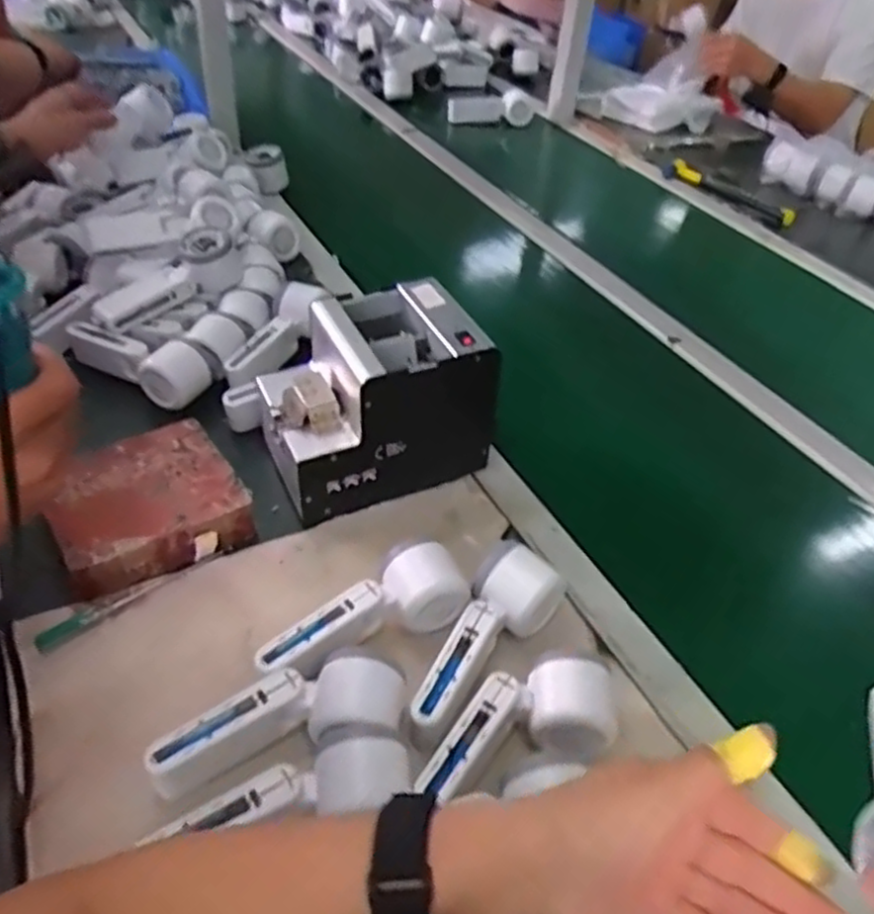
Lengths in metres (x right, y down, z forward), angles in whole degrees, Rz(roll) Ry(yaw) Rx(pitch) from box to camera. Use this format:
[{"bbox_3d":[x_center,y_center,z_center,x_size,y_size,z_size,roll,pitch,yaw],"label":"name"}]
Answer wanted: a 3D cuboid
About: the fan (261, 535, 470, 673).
[{"bbox_3d":[-0.057,0.115,0.554,0.161,0.056,0.058,-18,47,-25],"label":"fan"}]

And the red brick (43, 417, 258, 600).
[{"bbox_3d":[-0.249,0.037,0.629,0.149,0.051,0.123,-23,50,-29],"label":"red brick"}]

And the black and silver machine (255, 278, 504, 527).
[{"bbox_3d":[-0.059,-0.054,0.676,0.189,0.152,0.126,-14,46,-22],"label":"black and silver machine"}]

